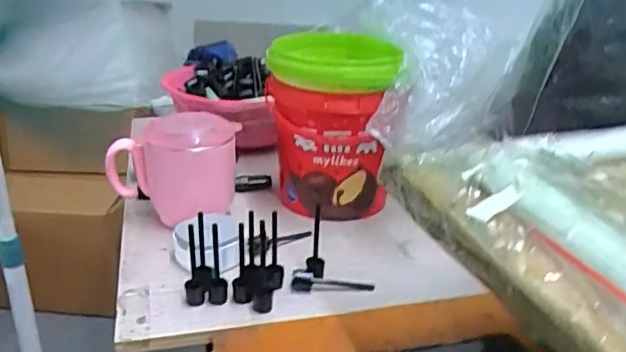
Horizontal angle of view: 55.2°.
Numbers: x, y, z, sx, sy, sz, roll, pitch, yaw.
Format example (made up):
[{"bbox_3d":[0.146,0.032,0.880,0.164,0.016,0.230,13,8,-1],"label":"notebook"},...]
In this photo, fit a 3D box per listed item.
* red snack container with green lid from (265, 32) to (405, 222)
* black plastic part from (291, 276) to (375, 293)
[{"bbox_3d":[0.015,-0.047,0.579,0.115,0.155,0.128,1,24,-2],"label":"red snack container with green lid"},{"bbox_3d":[0.015,0.082,0.460,0.063,0.013,0.013,1,24,-3],"label":"black plastic part"}]

